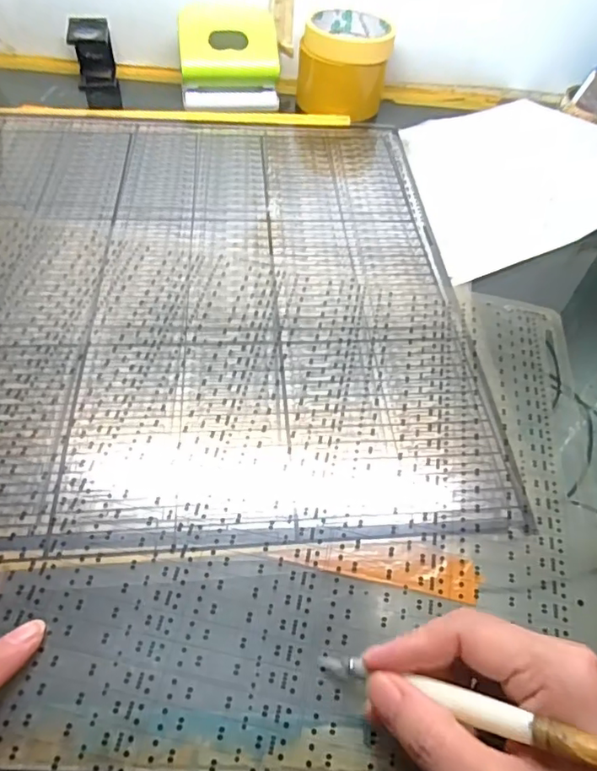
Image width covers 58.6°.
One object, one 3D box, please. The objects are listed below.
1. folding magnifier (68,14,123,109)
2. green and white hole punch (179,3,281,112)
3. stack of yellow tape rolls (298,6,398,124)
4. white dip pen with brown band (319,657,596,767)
[{"bbox_3d":[-0.219,-0.343,0.576,0.042,0.087,0.037,-11,53,-13],"label":"folding magnifier"},{"bbox_3d":[-0.070,-0.334,0.541,0.098,0.070,0.058,-3,52,-7],"label":"green and white hole punch"},{"bbox_3d":[0.047,-0.335,0.554,0.090,0.068,0.090,5,51,-1],"label":"stack of yellow tape rolls"},{"bbox_3d":[0.070,0.118,0.190,0.151,0.007,0.009,-6,40,40],"label":"white dip pen with brown band"}]

